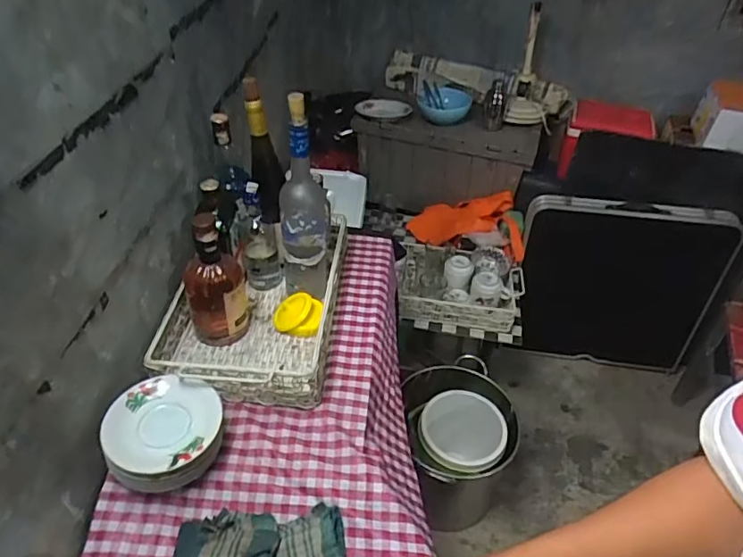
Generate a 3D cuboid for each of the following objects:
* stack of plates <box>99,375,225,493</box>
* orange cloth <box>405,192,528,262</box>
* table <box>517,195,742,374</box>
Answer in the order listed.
[{"bbox_3d":[-0.279,0.220,0.715,0.140,0.088,0.141,4,41,1],"label":"stack of plates"},{"bbox_3d":[0.326,-0.201,1.711,0.359,0.134,0.205,14,42,13],"label":"orange cloth"},{"bbox_3d":[0.797,0.039,1.752,0.645,0.631,0.066,5,35,1],"label":"table"}]

